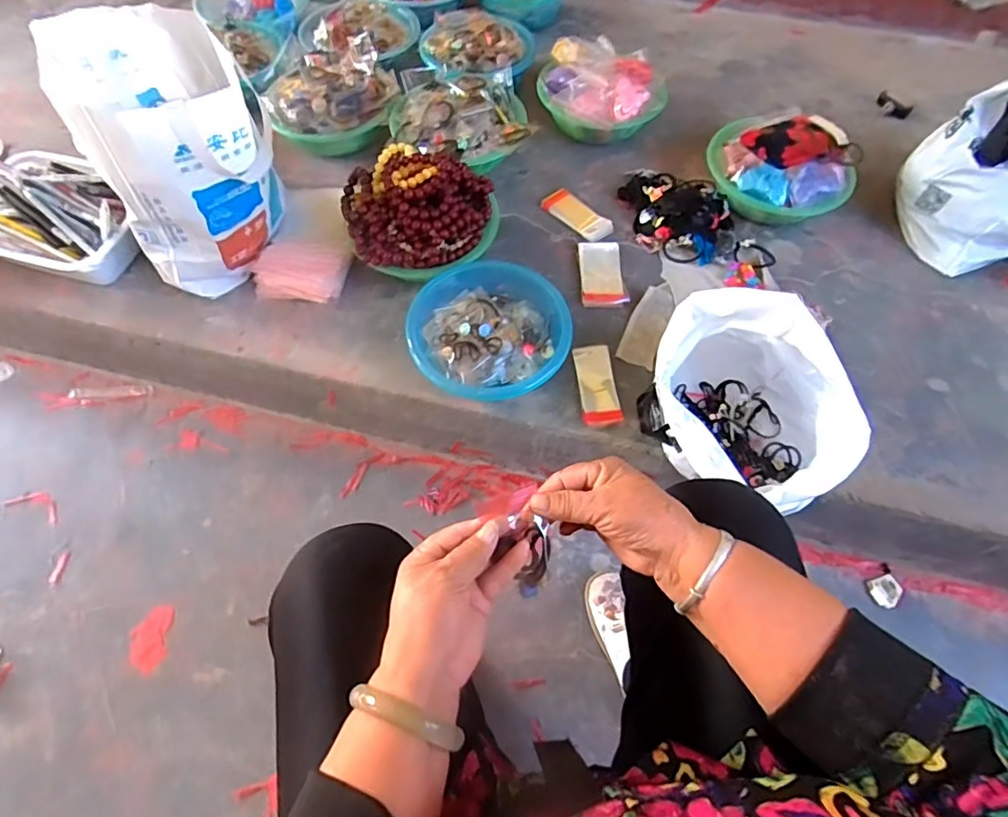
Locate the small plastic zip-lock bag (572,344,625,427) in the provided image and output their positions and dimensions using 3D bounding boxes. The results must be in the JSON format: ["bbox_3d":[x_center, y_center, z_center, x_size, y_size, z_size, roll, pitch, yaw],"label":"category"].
[{"bbox_3d":[0.136,-0.037,0.795,0.055,0.010,0.136,-4,61,-3],"label":"small plastic zip-lock bag"}]

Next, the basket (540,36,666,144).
[{"bbox_3d":[0.188,-0.603,1.036,0.234,0.100,0.229,21,63,10],"label":"basket"}]

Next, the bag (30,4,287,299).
[{"bbox_3d":[-0.443,-0.346,0.782,0.219,0.310,0.224,-19,63,-11],"label":"bag"}]

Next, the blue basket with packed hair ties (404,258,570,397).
[{"bbox_3d":[-0.019,-0.117,0.799,0.222,0.082,0.219,0,61,-1],"label":"blue basket with packed hair ties"}]

